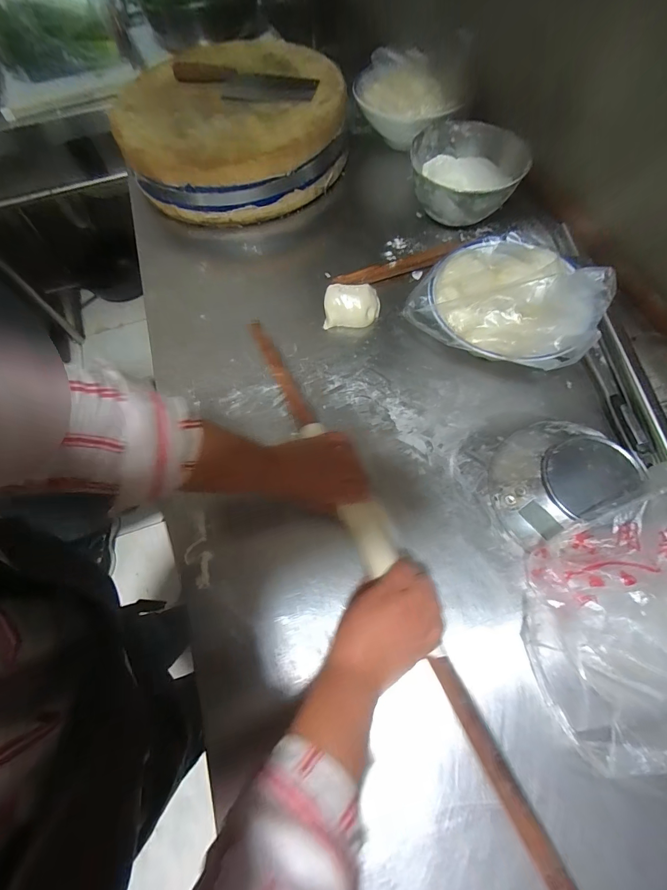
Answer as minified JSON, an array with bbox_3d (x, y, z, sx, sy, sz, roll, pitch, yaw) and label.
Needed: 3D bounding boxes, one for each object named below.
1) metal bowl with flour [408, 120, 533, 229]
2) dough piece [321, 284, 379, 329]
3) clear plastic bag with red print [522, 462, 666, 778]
[{"bbox_3d":[0.239,-0.492,0.664,0.192,0.083,0.199,-1,66,3],"label":"metal bowl with flour"},{"bbox_3d":[0.030,-0.229,0.596,0.091,0.046,0.057,0,66,3],"label":"dough piece"},{"bbox_3d":[0.327,0.184,0.372,0.258,0.087,0.228,-29,68,-9],"label":"clear plastic bag with red print"}]

